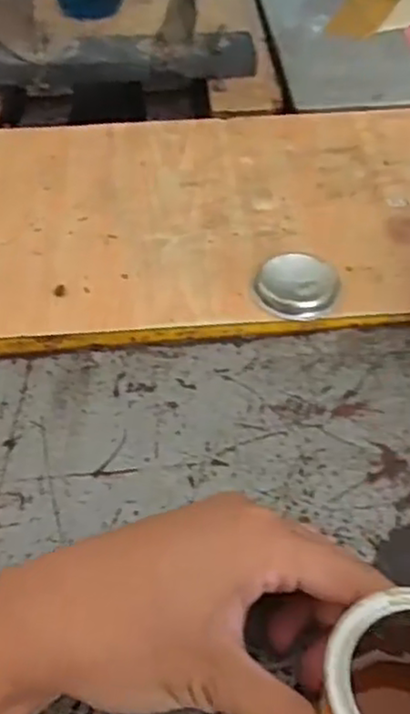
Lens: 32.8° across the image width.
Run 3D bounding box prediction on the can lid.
[{"bbox_3d":[0.051,-0.039,0.385,0.046,0.013,0.039,4,49,4],"label":"can lid"}]

